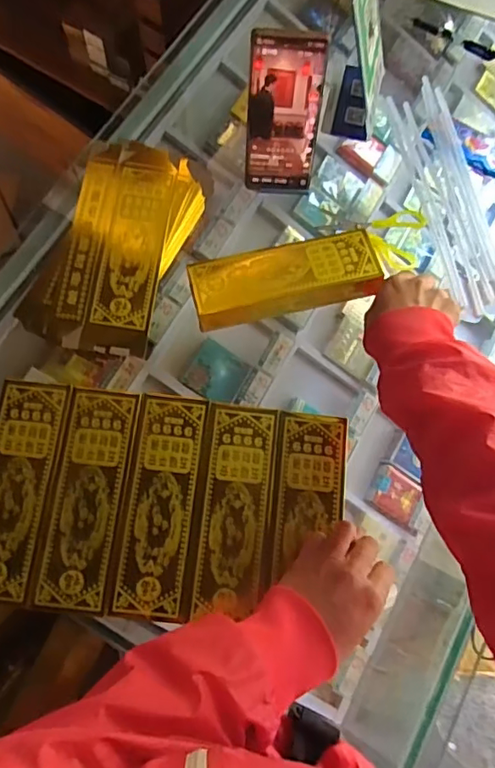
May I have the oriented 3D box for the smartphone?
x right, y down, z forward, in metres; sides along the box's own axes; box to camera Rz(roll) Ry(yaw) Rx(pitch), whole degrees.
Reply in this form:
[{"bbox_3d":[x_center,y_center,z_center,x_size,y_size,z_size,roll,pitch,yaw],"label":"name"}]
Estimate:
[{"bbox_3d":[0.038,-0.277,0.557,0.075,0.164,0.007,2,49,-1],"label":"smartphone"}]

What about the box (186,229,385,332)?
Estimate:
[{"bbox_3d":[0.039,-0.111,0.554,0.191,0.029,0.069,-13,73,-4],"label":"box"}]

